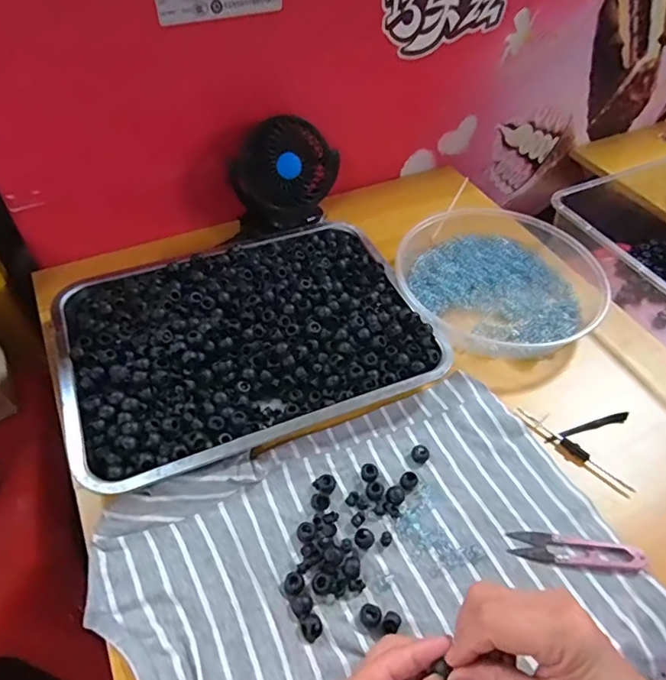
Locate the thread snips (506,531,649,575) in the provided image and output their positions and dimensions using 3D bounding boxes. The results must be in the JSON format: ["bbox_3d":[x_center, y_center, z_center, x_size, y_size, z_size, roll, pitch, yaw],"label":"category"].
[{"bbox_3d":[0.193,0.166,0.415,0.101,0.011,0.025,8,49,4],"label":"thread snips"}]

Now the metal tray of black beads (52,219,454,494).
[{"bbox_3d":[-0.087,-0.007,0.522,0.336,0.051,0.250,-18,52,-17],"label":"metal tray of black beads"}]

